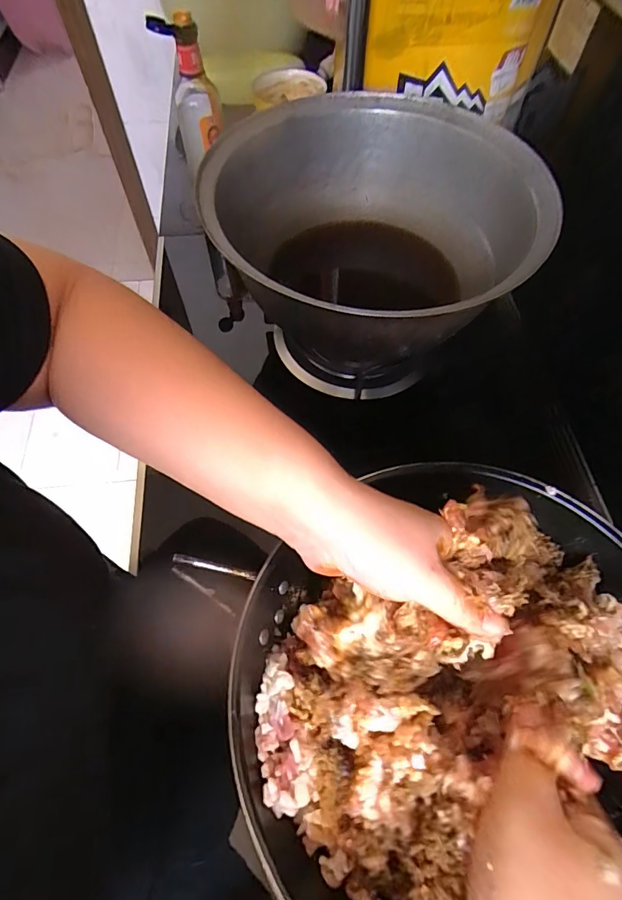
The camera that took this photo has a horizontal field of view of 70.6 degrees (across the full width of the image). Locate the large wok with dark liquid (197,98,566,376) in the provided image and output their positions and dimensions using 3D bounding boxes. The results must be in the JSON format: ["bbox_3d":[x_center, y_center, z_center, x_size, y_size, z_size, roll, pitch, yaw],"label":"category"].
[{"bbox_3d":[0.064,-0.223,0.533,0.340,0.209,0.350,-8,62,-5],"label":"large wok with dark liquid"}]

